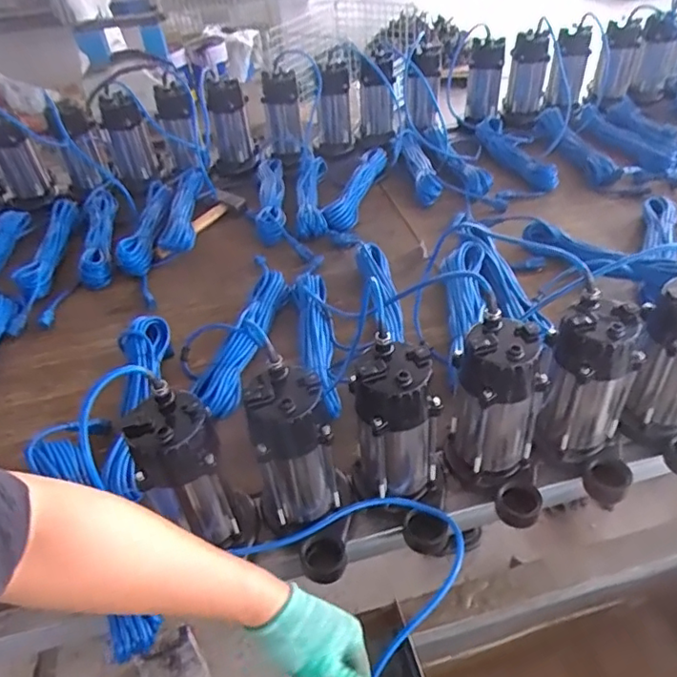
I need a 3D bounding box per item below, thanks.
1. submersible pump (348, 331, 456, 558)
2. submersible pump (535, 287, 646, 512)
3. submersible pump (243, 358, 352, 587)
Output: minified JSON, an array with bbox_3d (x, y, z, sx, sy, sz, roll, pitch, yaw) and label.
[{"bbox_3d":[0.076,0.141,0.682,0.102,0.238,0.155,-7,43,-3],"label":"submersible pump"},{"bbox_3d":[0.326,0.085,0.723,0.127,0.233,0.135,9,46,16],"label":"submersible pump"},{"bbox_3d":[-0.043,0.171,0.671,0.109,0.242,0.159,-12,43,-8],"label":"submersible pump"}]

